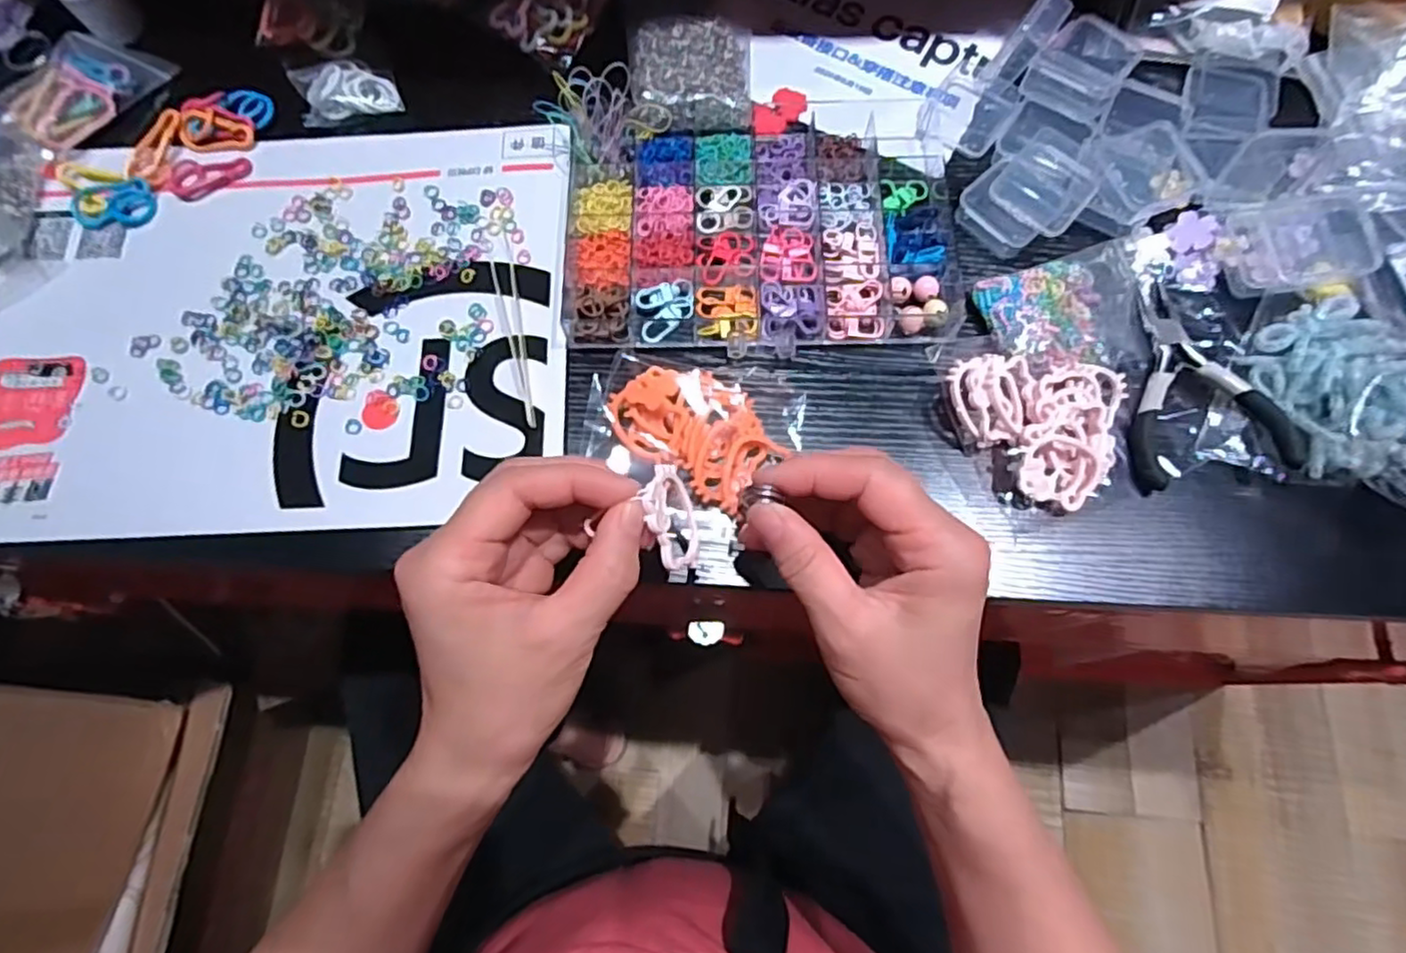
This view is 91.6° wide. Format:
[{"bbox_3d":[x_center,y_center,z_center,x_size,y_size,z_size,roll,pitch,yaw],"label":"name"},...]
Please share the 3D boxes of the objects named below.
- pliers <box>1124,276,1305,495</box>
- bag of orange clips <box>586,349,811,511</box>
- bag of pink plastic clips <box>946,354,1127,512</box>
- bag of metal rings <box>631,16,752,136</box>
[{"bbox_3d":[0.247,-0.051,0.344,0.070,0.013,0.107,-8,73,0],"label":"pliers"},{"bbox_3d":[-0.005,-0.022,0.340,0.104,0.015,0.072,11,74,5],"label":"bag of orange clips"},{"bbox_3d":[0.164,-0.023,0.338,0.087,0.026,0.070,6,74,3],"label":"bag of pink plastic clips"},{"bbox_3d":[-0.007,-0.247,0.413,0.071,0.011,0.087,0,74,2],"label":"bag of metal rings"}]

